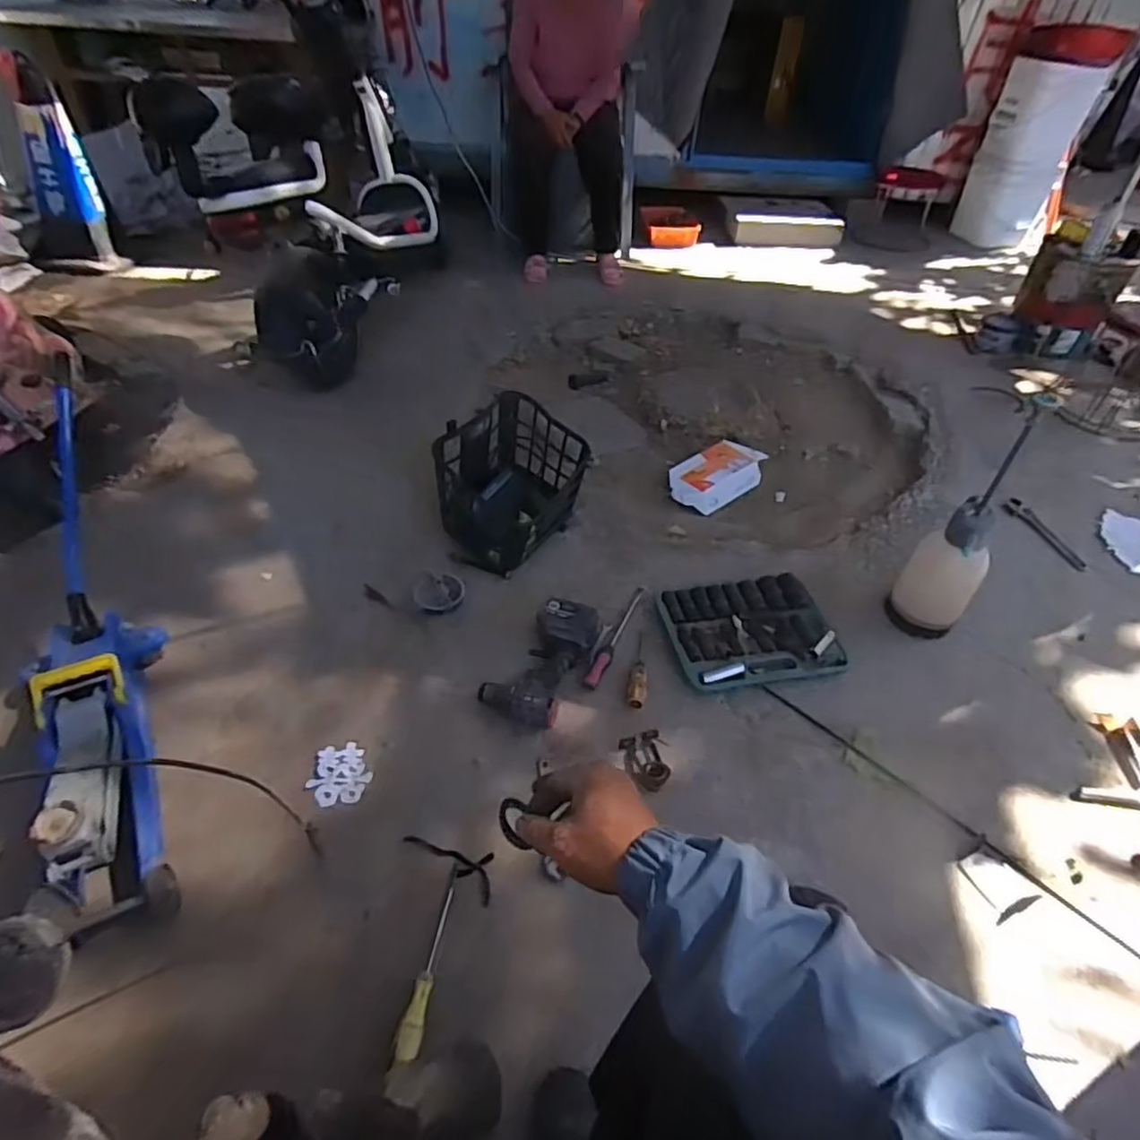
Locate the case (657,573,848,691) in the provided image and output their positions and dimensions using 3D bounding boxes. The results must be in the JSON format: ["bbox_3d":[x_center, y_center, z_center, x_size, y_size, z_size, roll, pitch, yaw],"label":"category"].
[{"bbox_3d":[0.339,0.112,1.265,0.296,0.033,0.244,-4,44,-8],"label":"case"}]

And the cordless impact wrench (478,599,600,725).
[{"bbox_3d":[-0.035,0.153,1.182,0.131,0.066,0.265,24,47,19],"label":"cordless impact wrench"}]

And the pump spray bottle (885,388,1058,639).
[{"bbox_3d":[0.712,-0.079,1.196,0.118,0.439,0.159,10,44,6],"label":"pump spray bottle"}]

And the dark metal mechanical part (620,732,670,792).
[{"bbox_3d":[0.121,0.310,1.073,0.071,0.034,0.102,-4,44,-8],"label":"dark metal mechanical part"}]

